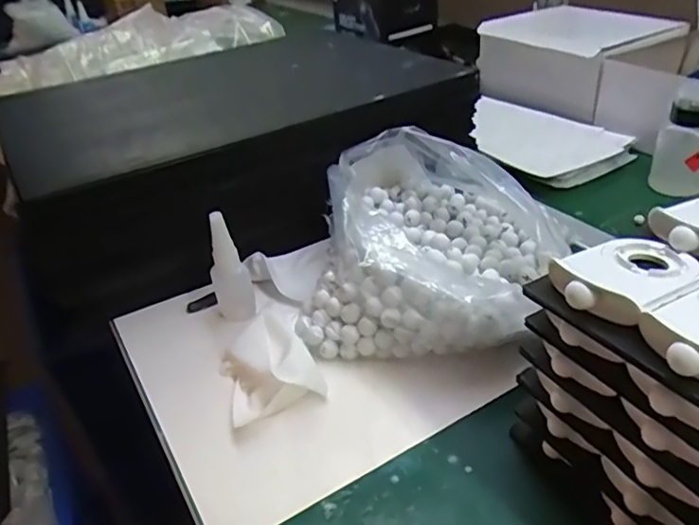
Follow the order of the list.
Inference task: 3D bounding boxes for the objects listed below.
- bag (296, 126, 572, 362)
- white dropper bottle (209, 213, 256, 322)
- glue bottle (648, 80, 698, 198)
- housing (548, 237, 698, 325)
[{"bbox_3d":[0.065,-0.023,0.524,0.181,0.113,0.217,3,34,12],"label":"bag"},{"bbox_3d":[-0.107,0.002,0.510,0.033,0.107,0.030,-14,34,-13],"label":"white dropper bottle"},{"bbox_3d":[0.389,-0.141,0.681,0.057,0.117,0.054,12,37,24],"label":"glue bottle"},{"bbox_3d":[0.155,0.004,0.323,0.087,0.015,0.058,-25,38,-27],"label":"housing"}]

